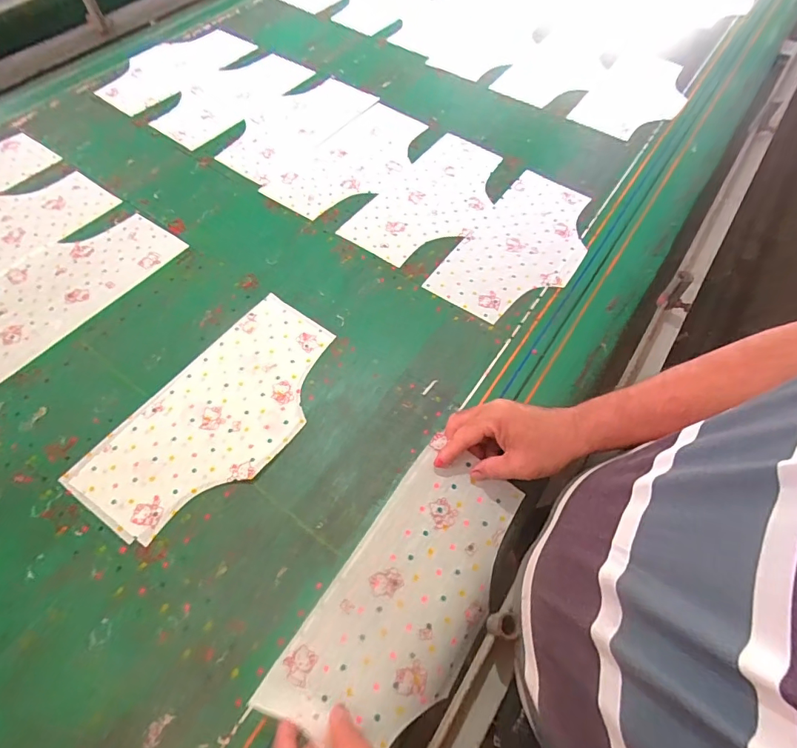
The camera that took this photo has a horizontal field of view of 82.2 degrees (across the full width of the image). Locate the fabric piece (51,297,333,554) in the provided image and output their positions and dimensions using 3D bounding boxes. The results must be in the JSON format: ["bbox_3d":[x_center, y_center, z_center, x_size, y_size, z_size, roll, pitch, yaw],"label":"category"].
[{"bbox_3d":[-0.211,0.044,0.553,0.173,0.004,0.325,33,64,17],"label":"fabric piece"}]

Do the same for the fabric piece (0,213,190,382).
[{"bbox_3d":[-0.478,-0.123,0.648,0.155,0.005,0.319,33,64,17],"label":"fabric piece"}]

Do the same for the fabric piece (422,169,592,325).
[{"bbox_3d":[0.194,-0.201,0.705,0.164,0.007,0.318,31,64,16],"label":"fabric piece"}]

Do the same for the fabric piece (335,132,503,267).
[{"bbox_3d":[0.060,-0.290,0.755,0.166,0.009,0.305,30,65,15],"label":"fabric piece"}]

